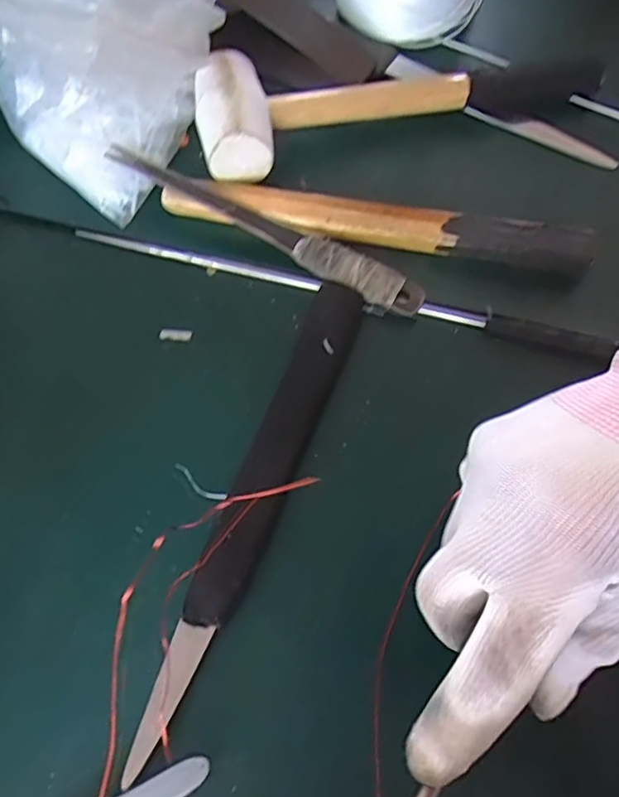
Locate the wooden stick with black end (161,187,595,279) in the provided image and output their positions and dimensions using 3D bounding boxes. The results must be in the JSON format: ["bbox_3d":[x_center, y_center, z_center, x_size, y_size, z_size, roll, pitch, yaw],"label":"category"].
[{"bbox_3d":[0.037,-0.104,0.364,0.251,0.022,0.022,9,69,6],"label":"wooden stick with black end"}]

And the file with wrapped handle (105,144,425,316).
[{"bbox_3d":[-0.028,-0.104,0.367,0.209,0.020,0.023,27,72,12],"label":"file with wrapped handle"}]

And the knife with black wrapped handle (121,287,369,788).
[{"bbox_3d":[-0.028,0.052,0.315,0.029,0.021,0.257,19,71,10],"label":"knife with black wrapped handle"}]

